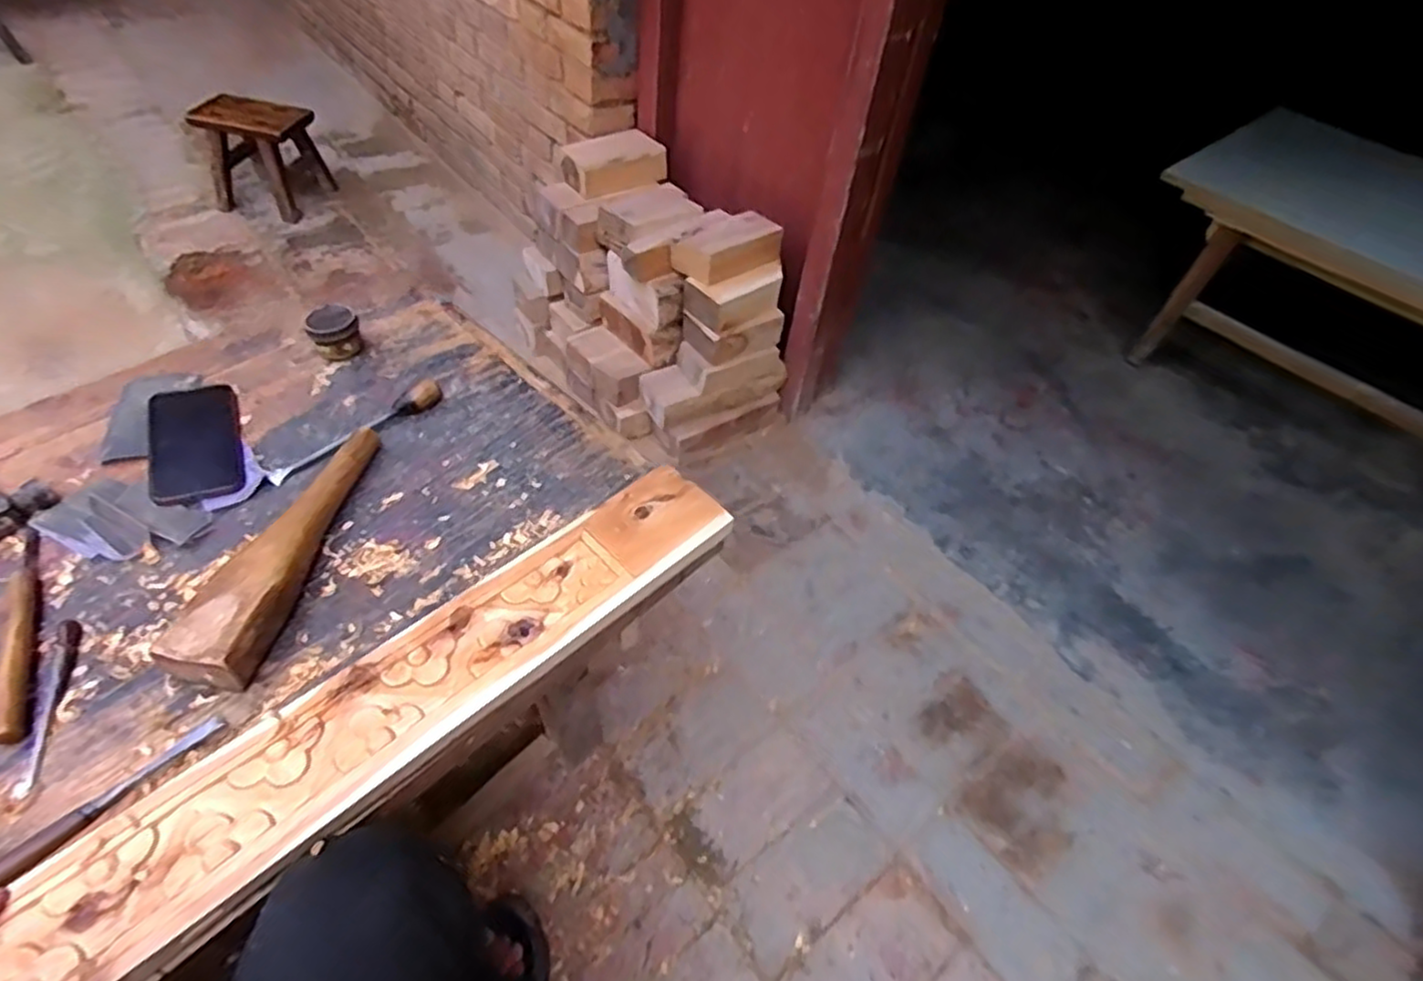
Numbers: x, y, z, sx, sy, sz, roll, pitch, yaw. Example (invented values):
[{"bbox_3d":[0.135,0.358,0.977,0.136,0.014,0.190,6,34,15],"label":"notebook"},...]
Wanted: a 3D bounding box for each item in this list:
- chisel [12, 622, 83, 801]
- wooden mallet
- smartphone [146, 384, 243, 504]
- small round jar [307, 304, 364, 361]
[{"bbox_3d":[-0.516,0.163,0.555,0.023,0.009,0.144,-13,52,-14],"label":"chisel"},{"bbox_3d":[-0.379,0.042,0.645,0.065,0.050,0.280,10,50,4],"label":"wooden mallet"},{"bbox_3d":[-0.536,-0.053,0.738,0.082,0.014,0.171,-20,54,-19],"label":"smartphone"},{"bbox_3d":[-0.441,-0.184,0.833,0.056,0.052,0.050,-21,55,-20],"label":"small round jar"}]

